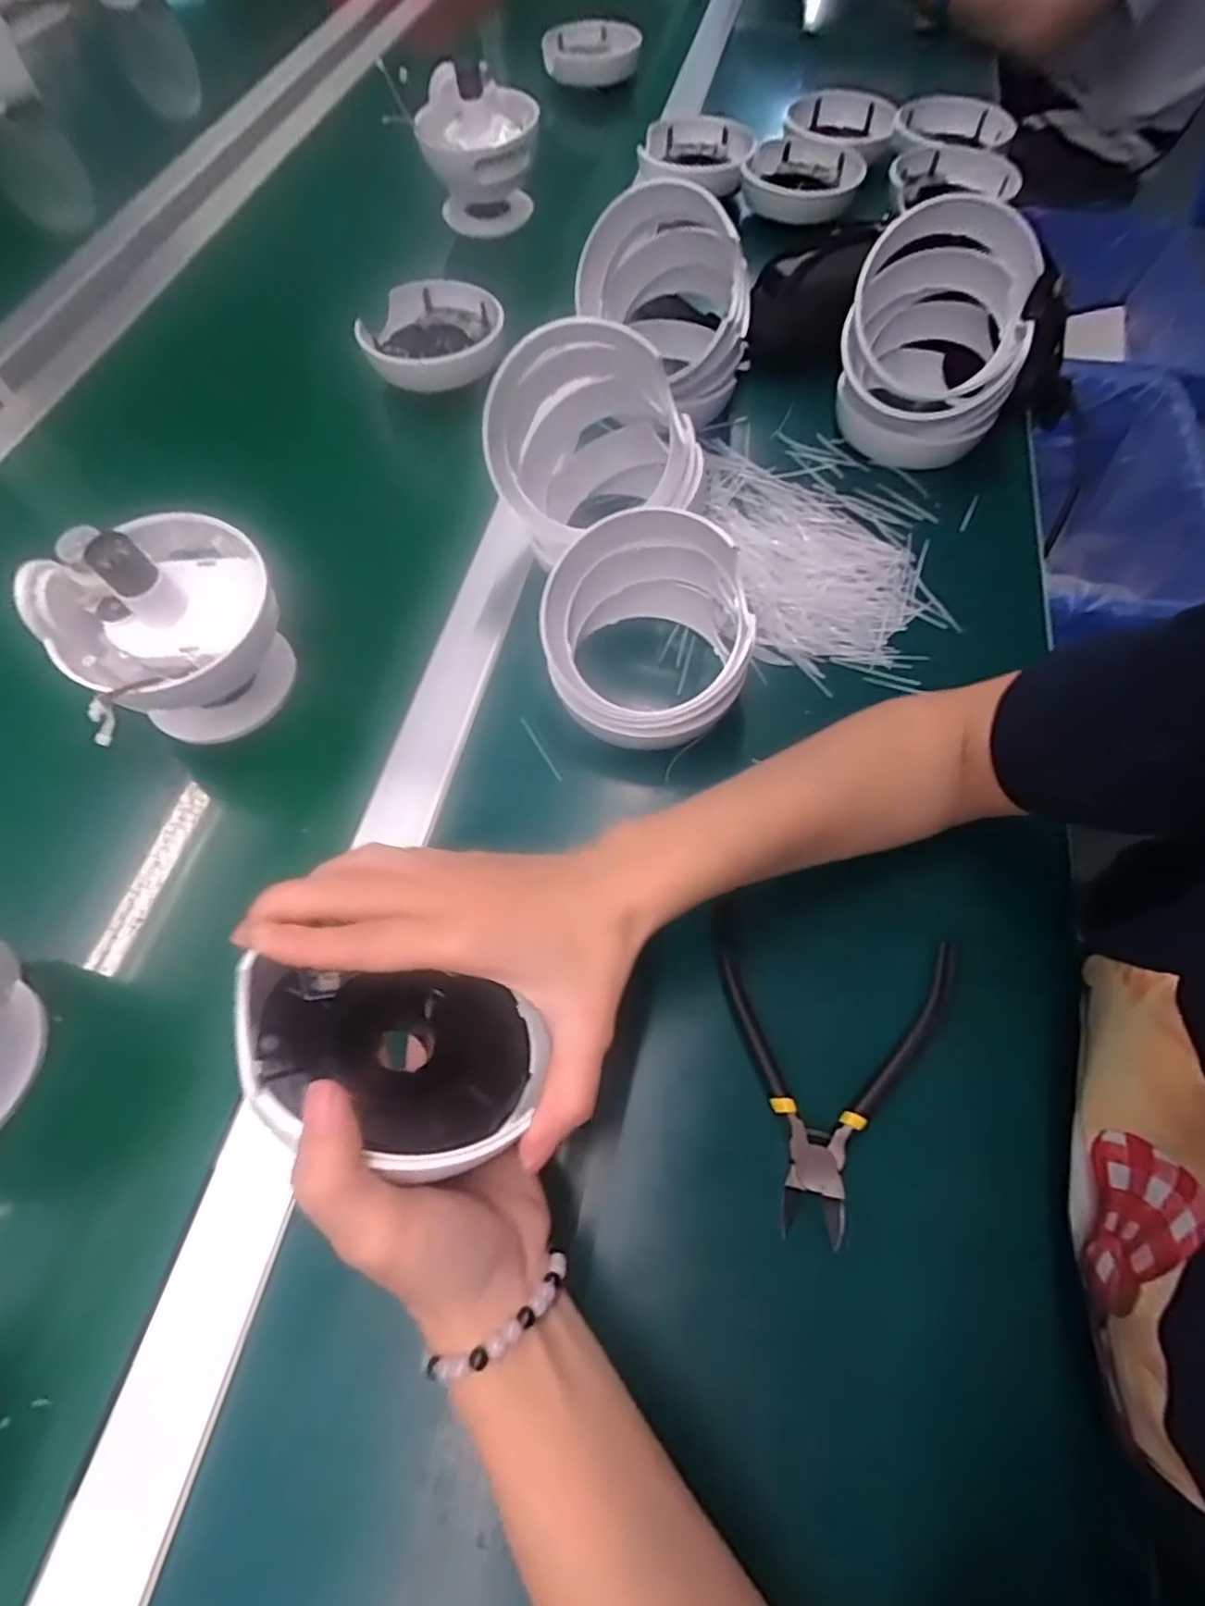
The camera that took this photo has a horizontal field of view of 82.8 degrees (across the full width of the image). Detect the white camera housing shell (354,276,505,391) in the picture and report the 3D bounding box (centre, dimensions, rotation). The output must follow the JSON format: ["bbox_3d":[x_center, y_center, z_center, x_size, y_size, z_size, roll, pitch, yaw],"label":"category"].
[{"bbox_3d":[-0.140,-0.391,0.576,0.114,0.038,0.114,3,61,4],"label":"white camera housing shell"}]

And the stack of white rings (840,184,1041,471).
[{"bbox_3d":[0.240,-0.337,0.494,0.117,0.133,0.125,19,64,12],"label":"stack of white rings"}]

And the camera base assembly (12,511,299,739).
[{"bbox_3d":[-0.250,-0.100,0.398,0.109,0.109,0.128,38,69,20],"label":"camera base assembly"}]

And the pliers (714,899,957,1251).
[{"bbox_3d":[0.107,0.126,0.328,0.119,0.018,0.139,10,62,8],"label":"pliers"}]

